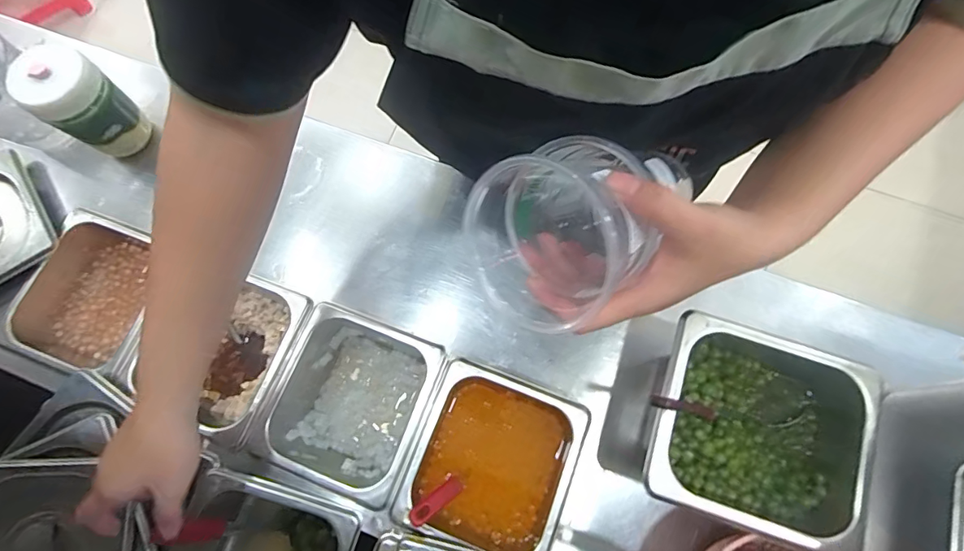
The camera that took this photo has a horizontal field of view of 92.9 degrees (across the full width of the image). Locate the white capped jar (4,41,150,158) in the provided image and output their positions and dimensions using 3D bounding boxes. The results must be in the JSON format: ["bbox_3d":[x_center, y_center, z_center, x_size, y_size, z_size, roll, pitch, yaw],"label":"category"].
[{"bbox_3d":[-0.441,-0.189,0.513,0.070,0.116,0.073,-1,74,2],"label":"white capped jar"}]

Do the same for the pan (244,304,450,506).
[{"bbox_3d":[-0.139,0.143,0.525,0.157,0.097,0.170,20,76,8],"label":"pan"}]

